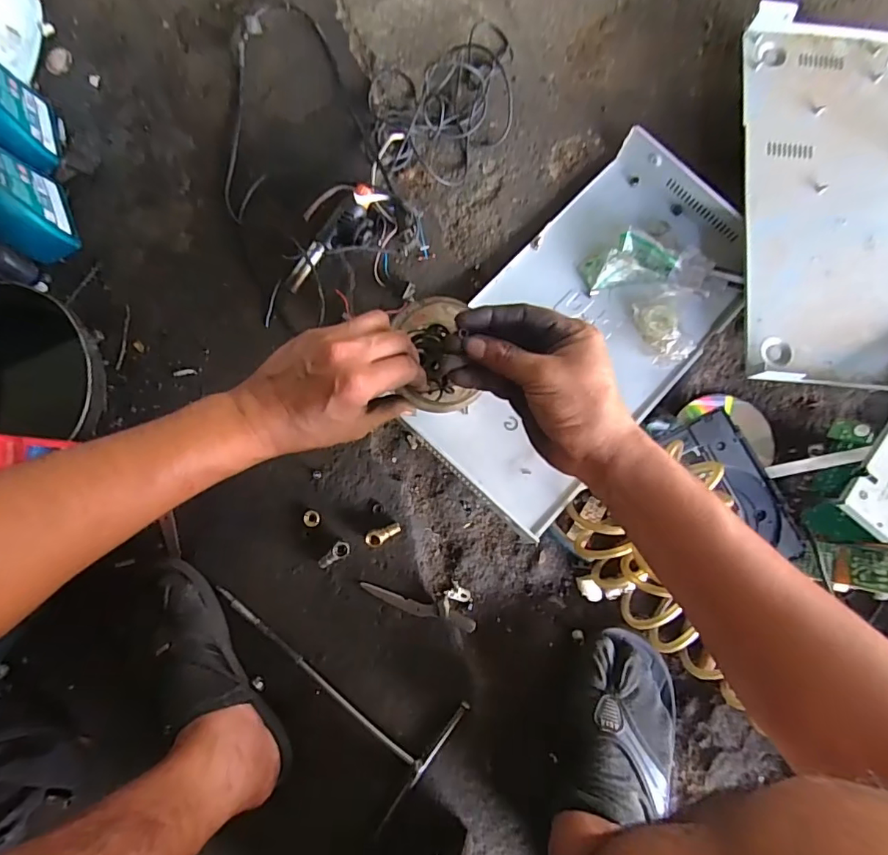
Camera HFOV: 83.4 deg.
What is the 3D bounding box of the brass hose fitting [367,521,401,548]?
[{"bbox_3d":[-0.071,0.124,0.579,0.043,0.014,0.019,-34,84,-2],"label":"brass hose fitting"}]

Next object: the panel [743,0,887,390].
[{"bbox_3d":[0.453,-0.258,0.553,0.228,0.033,0.425,4,84,2],"label":"panel"}]

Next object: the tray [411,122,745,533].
[{"bbox_3d":[0.162,-0.110,0.582,0.236,0.044,0.433,44,87,5],"label":"tray"}]

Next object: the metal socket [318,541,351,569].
[{"bbox_3d":[-0.128,0.151,0.582,0.042,0.013,0.019,-39,84,-2],"label":"metal socket"}]

